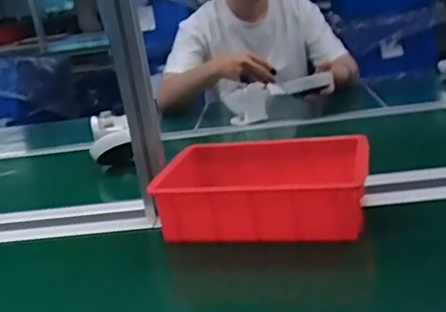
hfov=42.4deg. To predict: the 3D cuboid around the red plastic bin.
[{"bbox_3d":[0.065,0.044,0.844,0.284,0.083,0.216,-2,17,18],"label":"red plastic bin"}]

